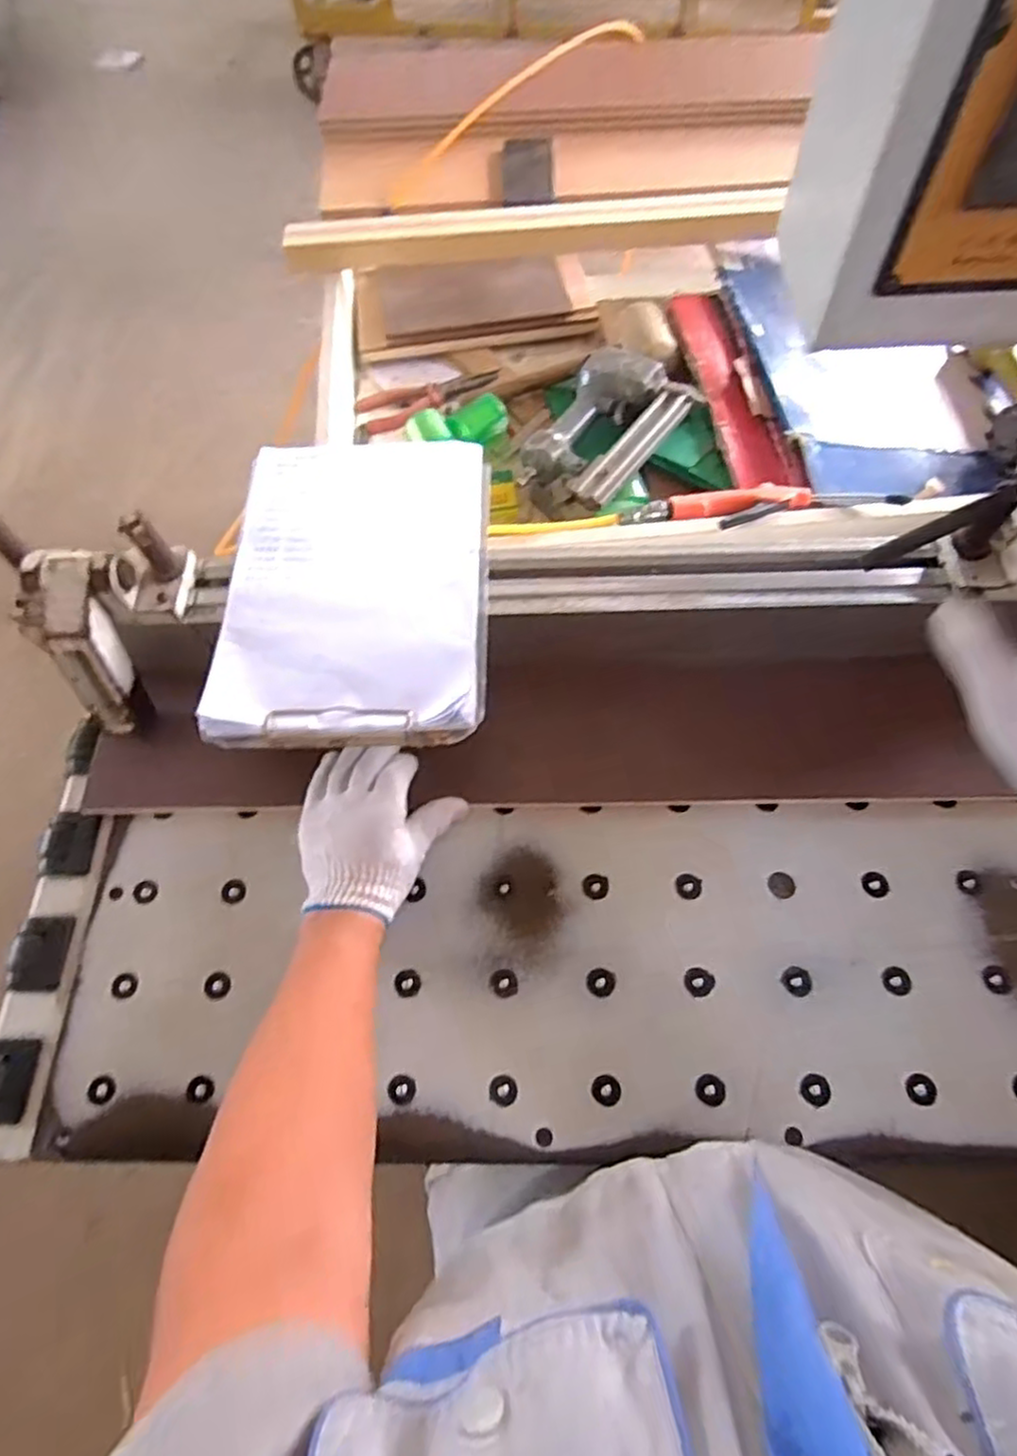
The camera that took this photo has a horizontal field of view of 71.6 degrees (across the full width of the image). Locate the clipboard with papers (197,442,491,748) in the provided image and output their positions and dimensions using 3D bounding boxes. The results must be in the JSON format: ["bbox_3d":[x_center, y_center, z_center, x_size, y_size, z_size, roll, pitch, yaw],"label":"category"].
[{"bbox_3d":[-0.129,-0.135,0.621,0.220,0.021,0.320,0,65,2],"label":"clipboard with papers"}]

